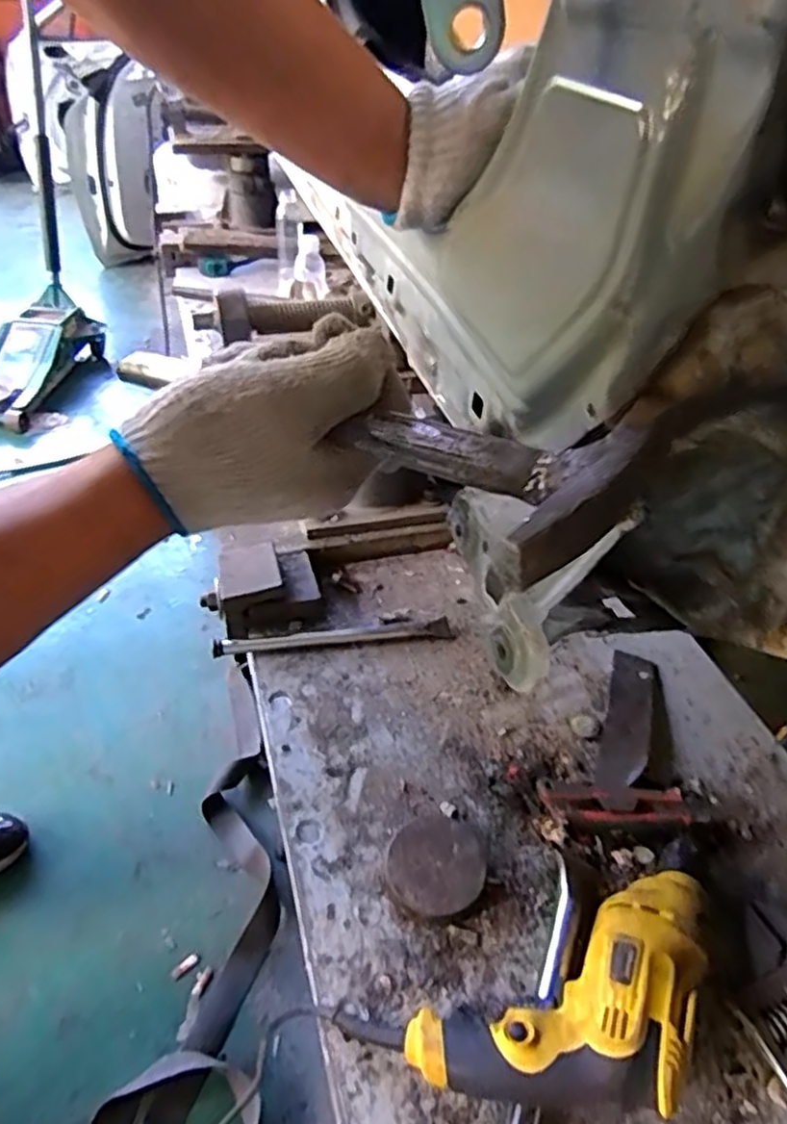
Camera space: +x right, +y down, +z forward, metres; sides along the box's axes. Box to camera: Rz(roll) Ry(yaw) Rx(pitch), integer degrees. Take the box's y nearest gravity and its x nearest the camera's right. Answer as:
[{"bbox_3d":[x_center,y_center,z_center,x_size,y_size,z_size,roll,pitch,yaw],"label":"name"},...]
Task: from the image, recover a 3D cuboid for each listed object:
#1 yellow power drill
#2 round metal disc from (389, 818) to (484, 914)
[{"bbox_3d":[0.135,0.310,0.473,0.239,0.081,0.116,-17,46,-21],"label":"yellow power drill"},{"bbox_3d":[0.035,0.253,0.577,0.076,0.024,0.081,2,42,-2],"label":"round metal disc"}]

